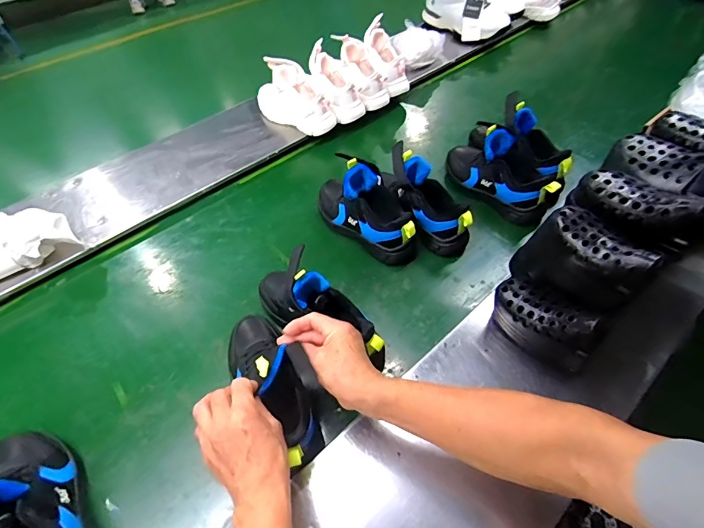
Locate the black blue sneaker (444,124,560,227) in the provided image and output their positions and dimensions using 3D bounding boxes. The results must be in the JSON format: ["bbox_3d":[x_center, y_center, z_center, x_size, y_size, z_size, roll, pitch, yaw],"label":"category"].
[{"bbox_3d":[0.298,-0.191,0.800,0.250,0.129,0.102,37,63,27],"label":"black blue sneaker"}]

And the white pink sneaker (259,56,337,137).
[{"bbox_3d":[-0.139,-0.404,0.955,0.203,0.150,0.089,28,59,22],"label":"white pink sneaker"}]

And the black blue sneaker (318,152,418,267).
[{"bbox_3d":[0.019,-0.116,0.733,0.105,0.129,0.248,-32,57,-20],"label":"black blue sneaker"}]

